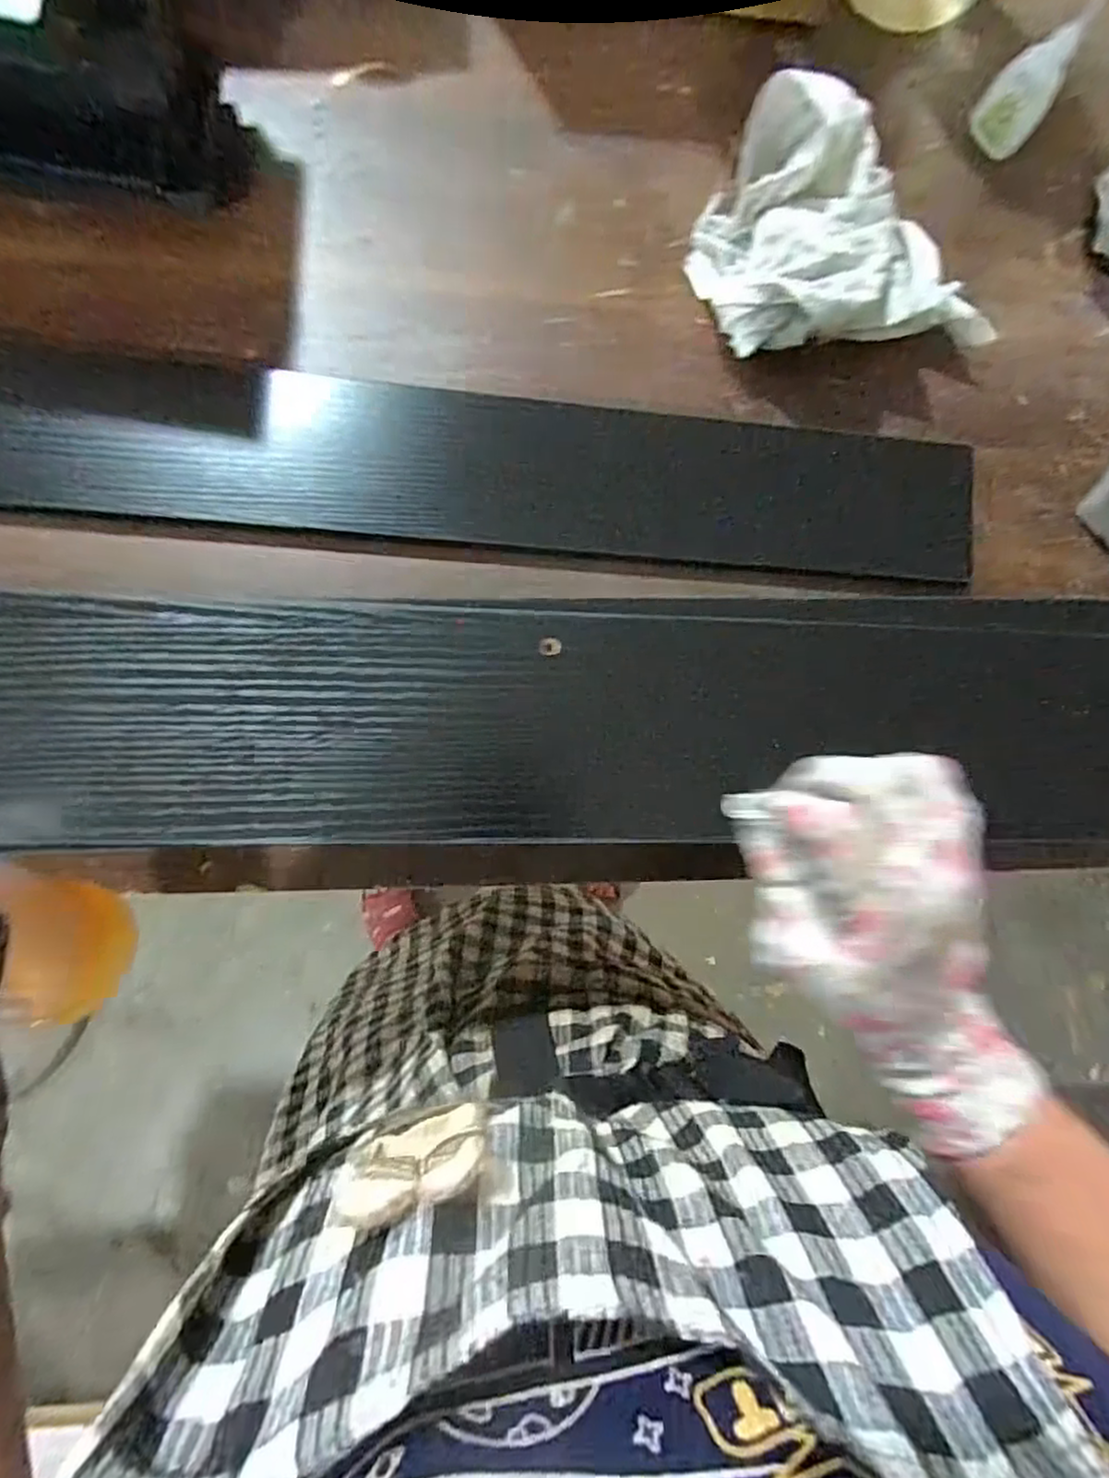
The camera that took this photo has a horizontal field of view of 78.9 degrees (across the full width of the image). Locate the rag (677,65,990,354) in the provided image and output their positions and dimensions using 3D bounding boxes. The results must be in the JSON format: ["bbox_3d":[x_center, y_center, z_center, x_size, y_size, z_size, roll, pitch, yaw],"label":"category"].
[{"bbox_3d":[0.194,-0.336,0.437,0.192,0.068,0.151,-5,86,-5],"label":"rag"}]

